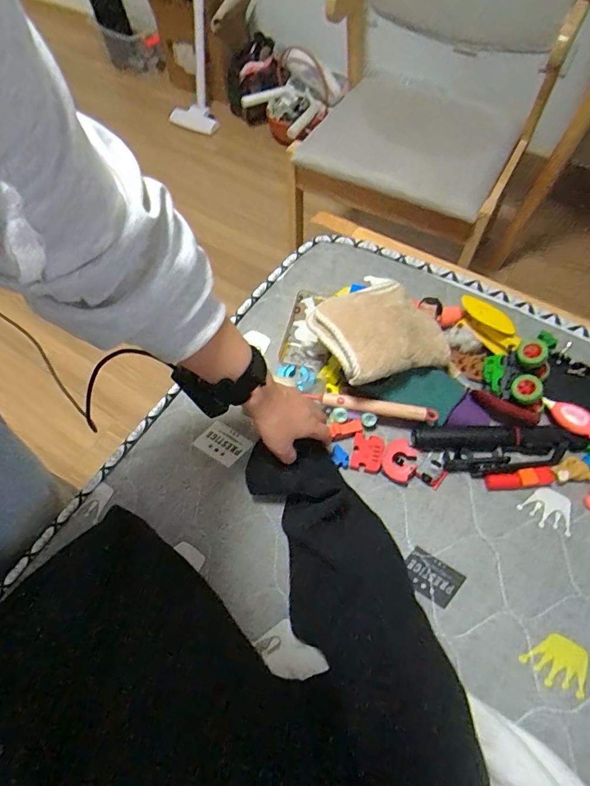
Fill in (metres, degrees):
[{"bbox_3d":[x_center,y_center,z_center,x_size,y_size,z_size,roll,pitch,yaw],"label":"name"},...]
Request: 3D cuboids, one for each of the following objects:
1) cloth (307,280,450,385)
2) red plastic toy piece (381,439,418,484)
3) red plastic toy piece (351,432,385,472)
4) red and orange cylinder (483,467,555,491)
[{"bbox_3d":[0.110,-0.088,0.578,0.152,0.049,0.161,-28,64,-13],"label":"cloth"},{"bbox_3d":[0.138,0.088,0.578,0.041,0.020,0.058,14,63,9],"label":"red plastic toy piece"},{"bbox_3d":[0.099,0.081,0.592,0.040,0.011,0.049,11,62,8],"label":"red plastic toy piece"},{"bbox_3d":[0.292,0.111,0.565,0.086,0.017,0.020,-5,61,-1],"label":"red and orange cylinder"}]

